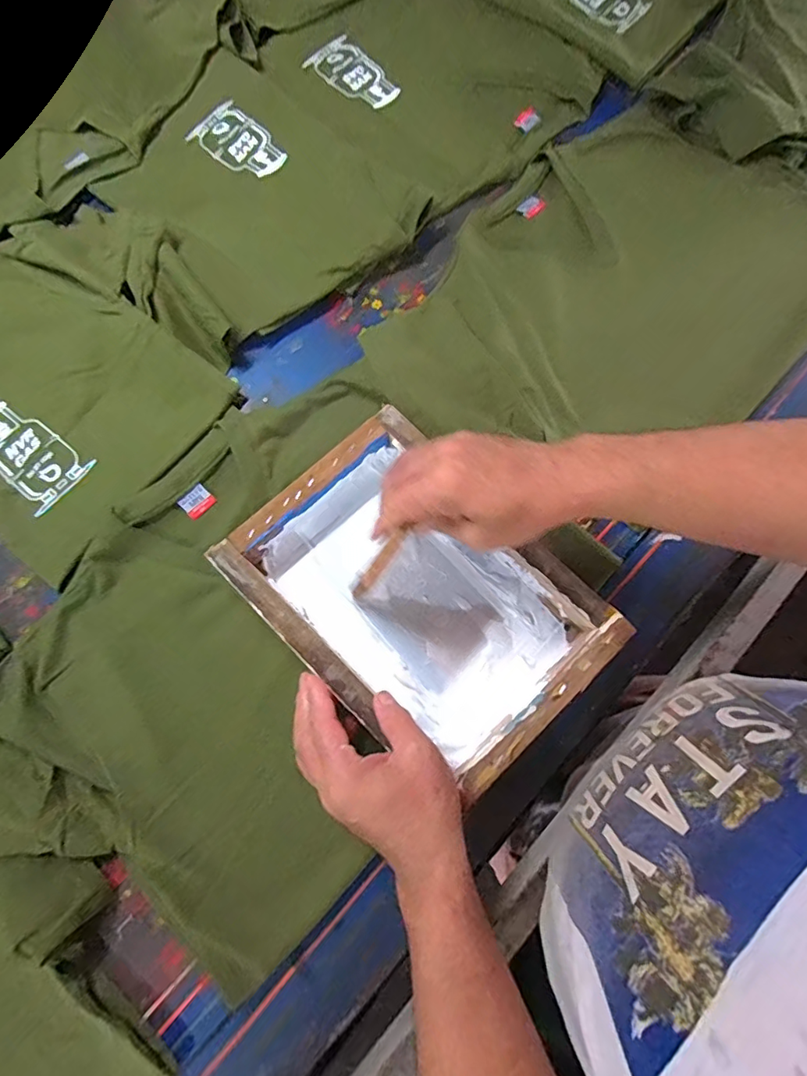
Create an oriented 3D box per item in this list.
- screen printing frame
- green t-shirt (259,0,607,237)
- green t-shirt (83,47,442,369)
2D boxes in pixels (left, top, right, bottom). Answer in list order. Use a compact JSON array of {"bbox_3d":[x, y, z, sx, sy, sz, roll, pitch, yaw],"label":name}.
[{"bbox_3d":[0.012,0.054,0.476,0.302,0.048,0.215,44,78,10],"label":"screen printing frame"},{"bbox_3d":[0.037,-0.577,0.659,0.330,0.031,0.369,-34,76,-11],"label":"green t-shirt"},{"bbox_3d":[-0.197,-0.399,0.587,0.319,0.036,0.354,-36,79,-10],"label":"green t-shirt"}]

